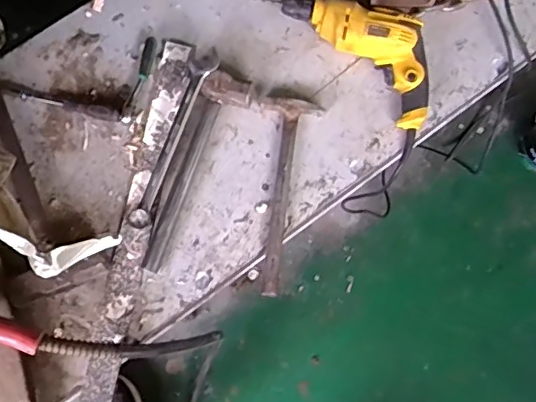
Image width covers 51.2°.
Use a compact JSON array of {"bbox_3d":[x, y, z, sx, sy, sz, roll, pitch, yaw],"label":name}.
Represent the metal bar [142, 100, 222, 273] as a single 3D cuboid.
[{"bbox_3d":[-0.131,-0.026,0.846,0.028,0.029,0.270,19,79,2],"label":"metal bar"}]

